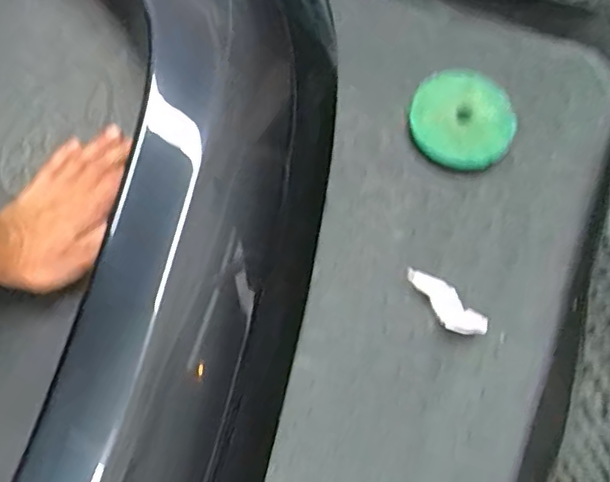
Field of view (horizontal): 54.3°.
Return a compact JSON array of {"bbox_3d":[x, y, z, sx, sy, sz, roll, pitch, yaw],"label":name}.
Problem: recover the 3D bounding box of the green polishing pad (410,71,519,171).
[{"bbox_3d":[0.148,-0.114,0.559,0.097,0.035,0.083,32,71,10],"label":"green polishing pad"}]

